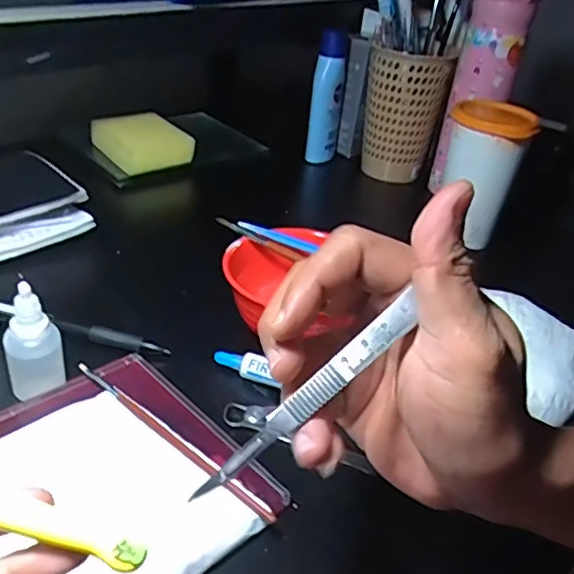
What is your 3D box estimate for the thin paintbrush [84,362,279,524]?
[{"bbox_3d":[-0.067,0.083,0.343,0.157,0.010,0.006,29,39,29],"label":"thin paintbrush"}]

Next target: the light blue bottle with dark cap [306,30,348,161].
[{"bbox_3d":[0.048,-0.225,0.728,0.035,0.148,0.040,10,33,3],"label":"light blue bottle with dark cap"}]

